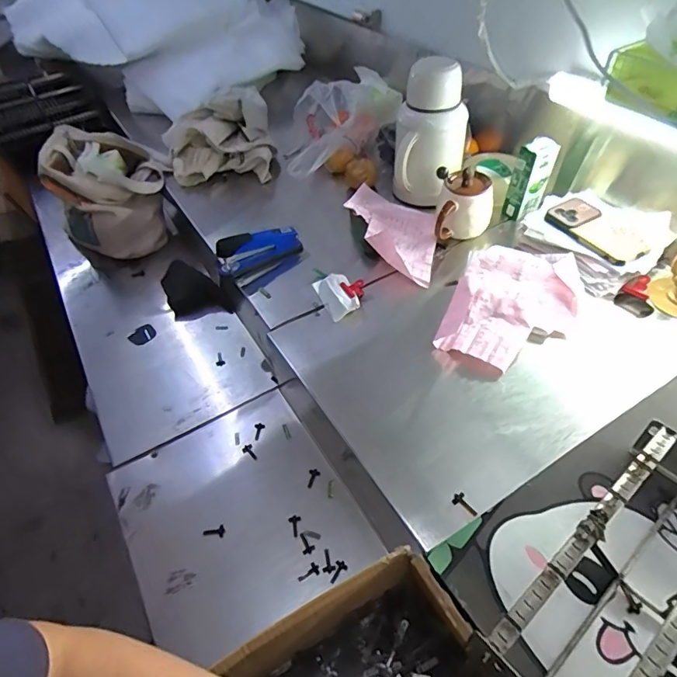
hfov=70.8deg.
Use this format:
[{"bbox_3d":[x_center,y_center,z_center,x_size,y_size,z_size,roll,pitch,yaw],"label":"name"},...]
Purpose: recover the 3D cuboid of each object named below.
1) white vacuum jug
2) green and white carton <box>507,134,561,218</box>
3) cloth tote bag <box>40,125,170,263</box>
[{"bbox_3d":[0.164,-0.357,0.848,0.127,0.227,0.136,7,48,10],"label":"white vacuum jug"},{"bbox_3d":[0.343,-0.284,0.850,0.063,0.131,0.048,-30,49,-22],"label":"green and white carton"},{"bbox_3d":[-0.539,-0.345,1.136,0.246,0.230,0.260,-32,53,-23],"label":"cloth tote bag"}]

